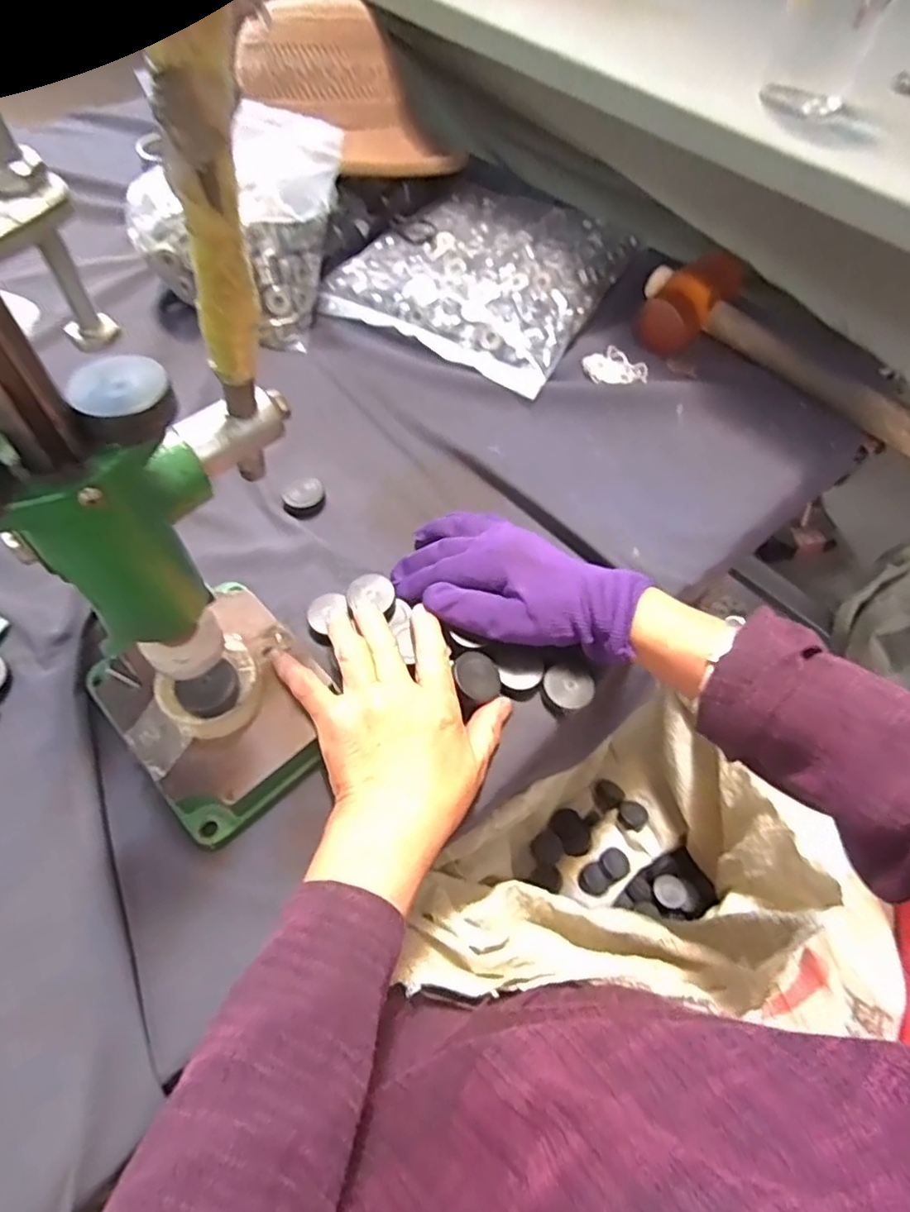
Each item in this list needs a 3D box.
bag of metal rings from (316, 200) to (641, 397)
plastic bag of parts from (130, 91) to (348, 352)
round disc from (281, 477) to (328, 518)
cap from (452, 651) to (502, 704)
[{"bbox_3d":[0.034,-0.339,0.629,0.245,0.039,0.260,30,62,15],"label":"bag of metal rings"},{"bbox_3d":[-0.195,-0.349,0.565,0.202,0.139,0.140,22,60,10],"label":"plastic bag of parts"},{"bbox_3d":[-0.118,-0.086,0.488,0.033,0.009,0.035,1,58,-2],"label":"round disc"},{"bbox_3d":[0.014,0.043,0.399,0.030,0.006,0.031,-14,72,-33],"label":"cap"}]

